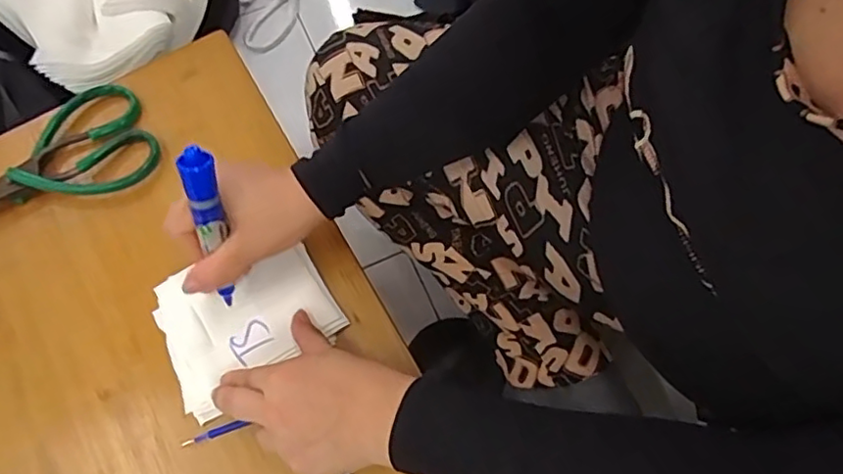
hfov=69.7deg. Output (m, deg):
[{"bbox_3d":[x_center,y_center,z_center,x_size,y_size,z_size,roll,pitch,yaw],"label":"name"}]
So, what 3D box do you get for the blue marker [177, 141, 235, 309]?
[{"bbox_3d":[-0.135,-0.002,0.390,0.020,0.133,0.017,8,44,5],"label":"blue marker"}]

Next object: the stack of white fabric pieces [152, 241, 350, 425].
[{"bbox_3d":[-0.131,0.056,0.444,0.124,0.017,0.097,-31,71,-9],"label":"stack of white fabric pieces"}]

